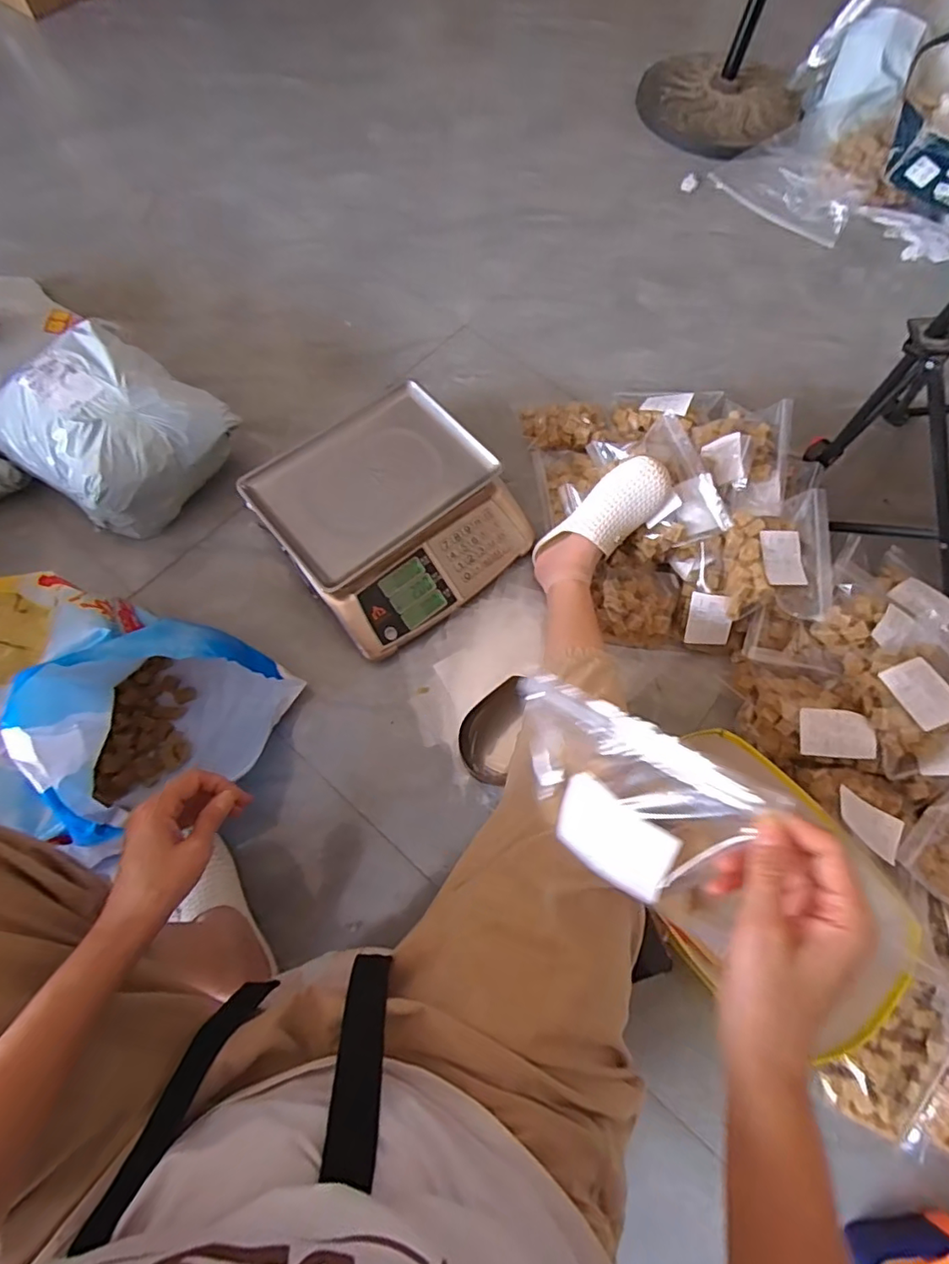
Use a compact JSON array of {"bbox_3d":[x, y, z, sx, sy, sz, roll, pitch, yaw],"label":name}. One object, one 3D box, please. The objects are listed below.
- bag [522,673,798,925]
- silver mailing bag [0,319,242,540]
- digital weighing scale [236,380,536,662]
[{"bbox_3d":[0.100,0.111,0.393,0.179,0.033,0.112,28,109,45],"label":"bag"},{"bbox_3d":[-0.552,-0.304,0.879,0.271,0.179,0.243,31,70,10],"label":"silver mailing bag"},{"bbox_3d":[-0.127,-0.186,0.864,0.339,0.128,0.328,-38,74,-15],"label":"digital weighing scale"}]

